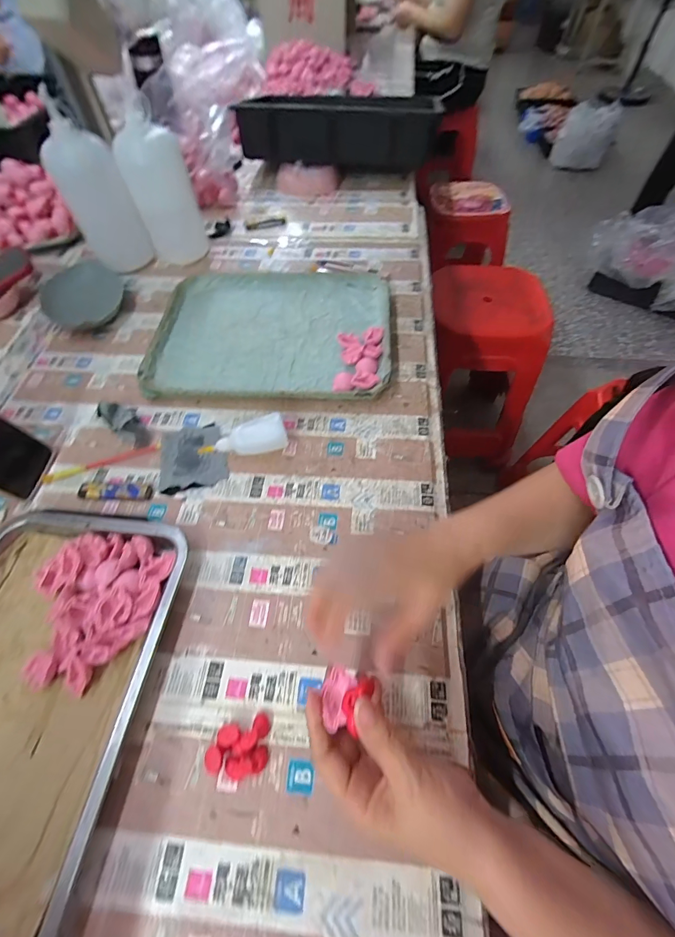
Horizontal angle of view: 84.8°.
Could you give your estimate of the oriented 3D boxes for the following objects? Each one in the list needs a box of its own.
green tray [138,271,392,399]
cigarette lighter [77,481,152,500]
[{"bbox_3d":[-0.093,-0.214,0.551,0.336,0.022,0.275,2,58,2],"label":"green tray"},{"bbox_3d":[-0.253,0.025,0.420,0.079,0.011,0.018,1,58,2],"label":"cigarette lighter"}]

